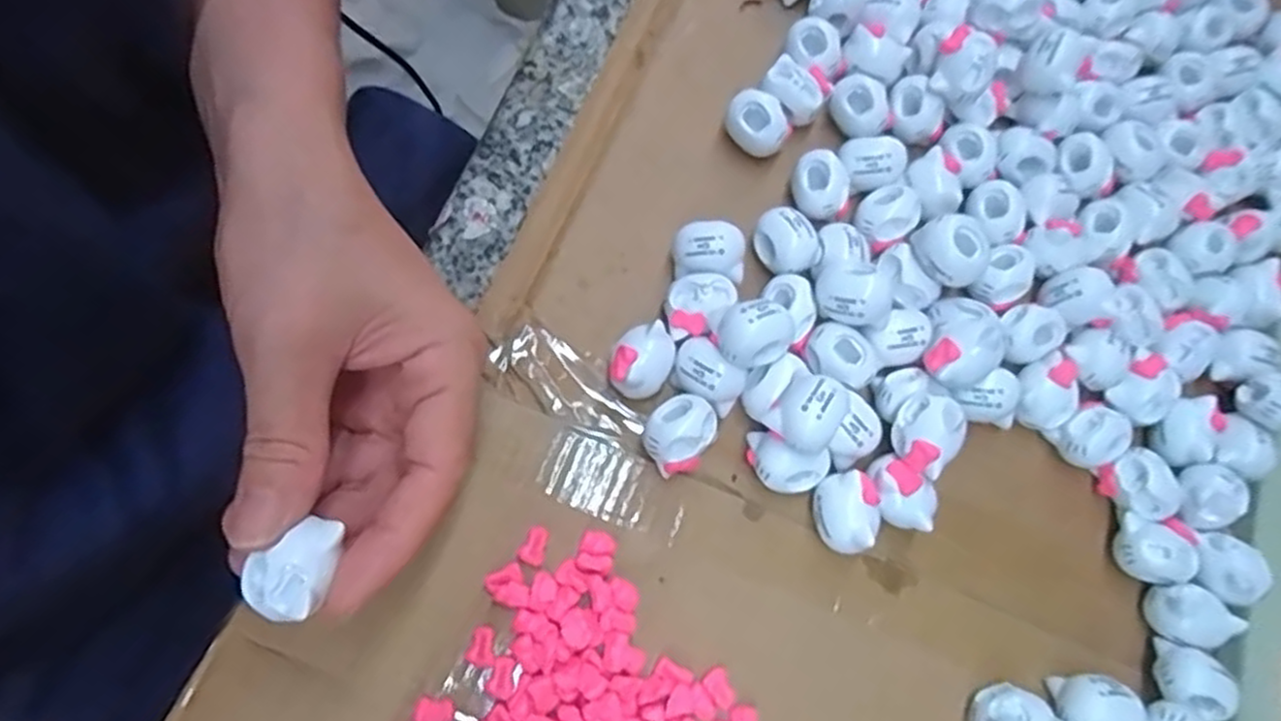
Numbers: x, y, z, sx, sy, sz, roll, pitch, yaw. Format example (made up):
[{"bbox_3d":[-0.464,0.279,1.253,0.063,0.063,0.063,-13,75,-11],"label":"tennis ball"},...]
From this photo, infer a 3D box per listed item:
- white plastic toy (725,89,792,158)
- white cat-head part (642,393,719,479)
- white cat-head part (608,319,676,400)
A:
[{"bbox_3d":[0.044,-0.090,0.288,0.024,0.020,0.017,37,73,4],"label":"white plastic toy"},{"bbox_3d":[0.013,0.025,0.250,0.021,0.019,0.026,38,74,5],"label":"white cat-head part"},{"bbox_3d":[0.000,0.002,0.257,0.019,0.019,0.026,38,74,5],"label":"white cat-head part"}]

